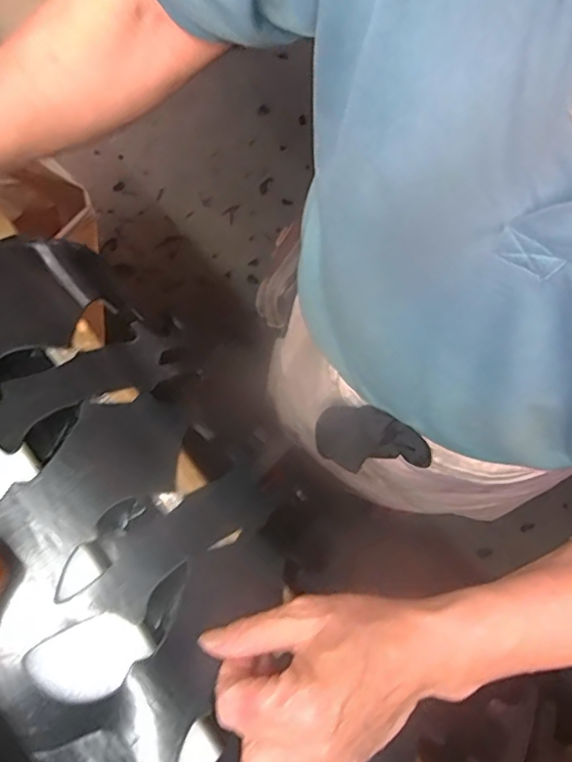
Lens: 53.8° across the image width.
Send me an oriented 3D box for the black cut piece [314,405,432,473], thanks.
[{"bbox_3d":[0.069,0.052,0.463,0.092,0.066,0.039,28,78,10],"label":"black cut piece"}]

